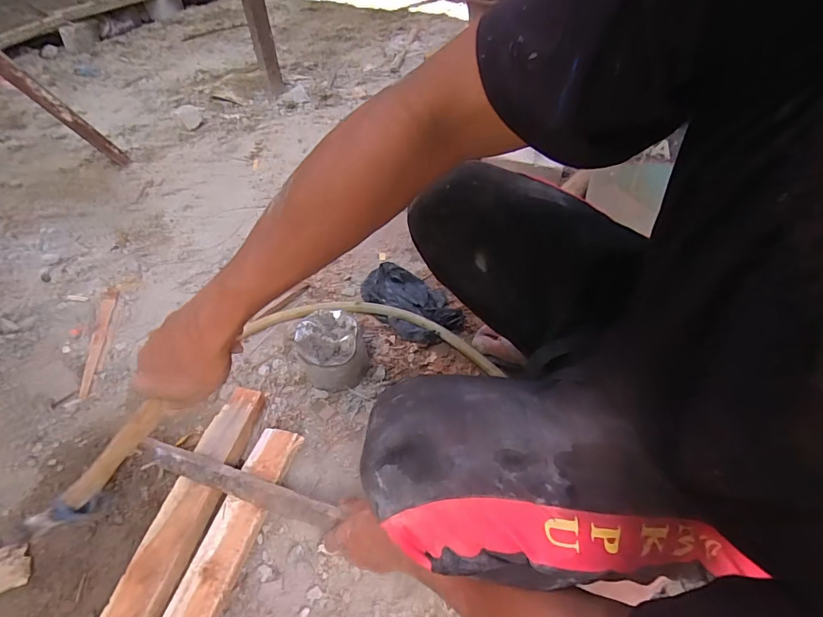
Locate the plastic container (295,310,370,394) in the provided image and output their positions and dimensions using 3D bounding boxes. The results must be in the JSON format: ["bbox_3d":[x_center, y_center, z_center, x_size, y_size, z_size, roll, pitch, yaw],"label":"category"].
[{"bbox_3d":[-0.140,0.074,0.740,0.108,0.091,0.125,-21,53,-15],"label":"plastic container"}]

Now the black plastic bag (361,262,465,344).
[{"bbox_3d":[-0.003,-0.018,0.842,0.131,0.040,0.218,-37,59,-25],"label":"black plastic bag"}]

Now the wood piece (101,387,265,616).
[{"bbox_3d":[-0.329,0.320,0.596,0.065,0.053,0.447,9,52,9],"label":"wood piece"}]

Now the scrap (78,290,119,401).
[{"bbox_3d":[-0.625,0.056,0.848,0.031,0.004,0.270,-13,51,-9],"label":"scrap"}]

